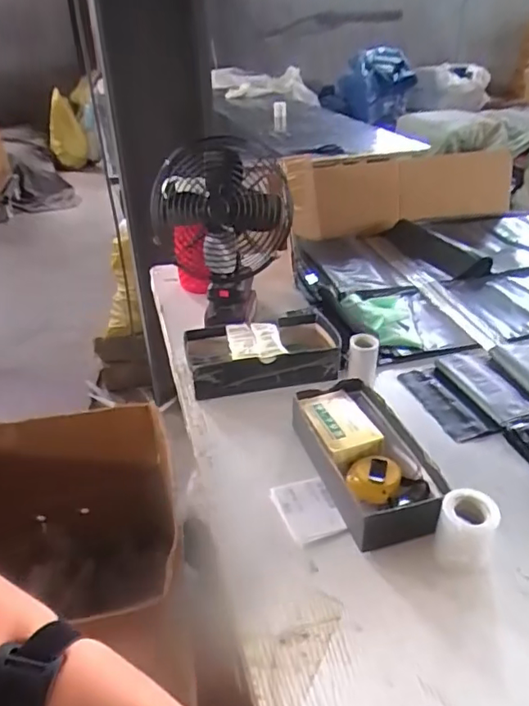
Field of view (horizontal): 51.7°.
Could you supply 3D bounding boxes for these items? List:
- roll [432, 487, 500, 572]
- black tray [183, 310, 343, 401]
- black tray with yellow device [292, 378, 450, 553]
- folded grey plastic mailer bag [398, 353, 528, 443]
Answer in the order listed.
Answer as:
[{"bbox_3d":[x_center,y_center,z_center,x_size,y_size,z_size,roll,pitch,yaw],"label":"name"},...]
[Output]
[{"bbox_3d":[0.199,0.177,0.541,0.055,0.064,0.053,18,39,27],"label":"roll"},{"bbox_3d":[0.000,-0.002,0.818,0.231,0.050,0.123,-9,35,-10],"label":"black tray"},{"bbox_3d":[0.115,0.123,0.636,0.116,0.050,0.230,-10,35,-12],"label":"black tray with yellow device"},{"bbox_3d":[0.290,0.052,0.763,0.146,0.011,0.157,-11,35,-13],"label":"folded grey plastic mailer bag"}]

